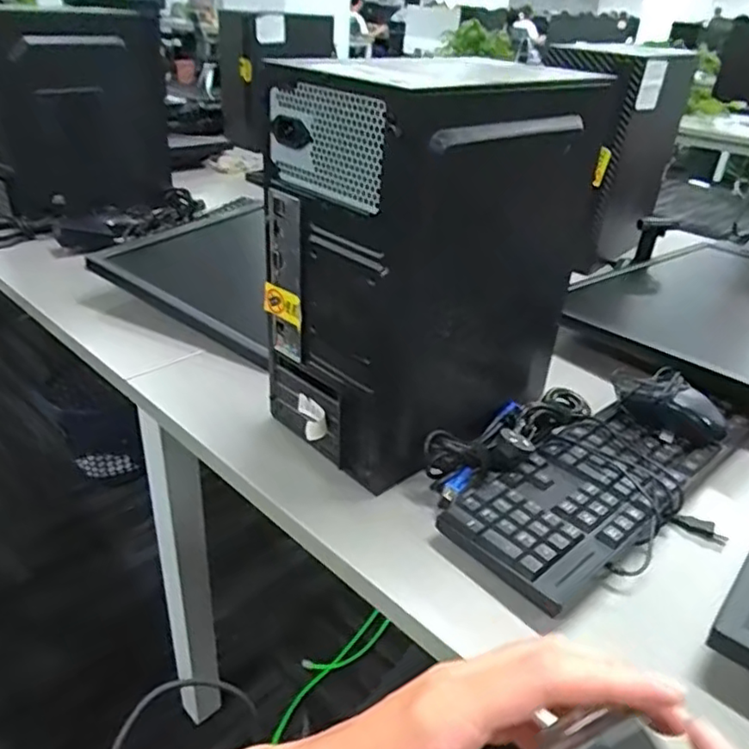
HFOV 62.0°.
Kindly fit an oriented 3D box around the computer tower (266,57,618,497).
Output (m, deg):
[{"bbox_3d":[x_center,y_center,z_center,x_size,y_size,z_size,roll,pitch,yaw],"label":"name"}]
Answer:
[{"bbox_3d":[0.057,-0.113,0.603,0.268,0.317,0.167,-20,39,-34],"label":"computer tower"}]

